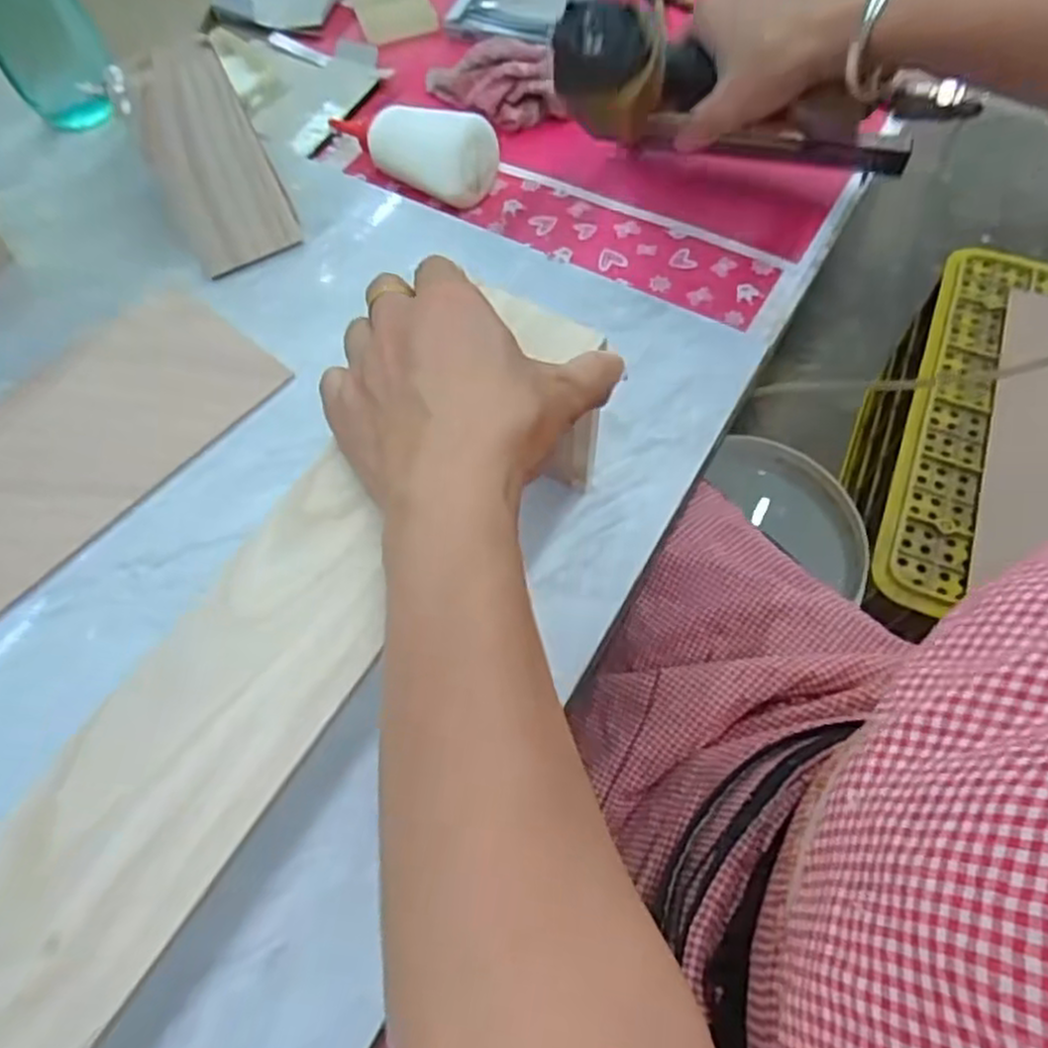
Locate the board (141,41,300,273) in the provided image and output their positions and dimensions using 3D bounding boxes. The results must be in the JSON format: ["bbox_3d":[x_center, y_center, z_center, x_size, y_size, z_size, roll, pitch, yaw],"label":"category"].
[{"bbox_3d":[-0.222,-0.258,0.527,0.073,0.012,0.142,-31,109,-19],"label":"board"}]

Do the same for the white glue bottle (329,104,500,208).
[{"bbox_3d":[-0.096,-0.310,0.597,0.160,0.049,0.057,31,67,17],"label":"white glue bottle"}]

